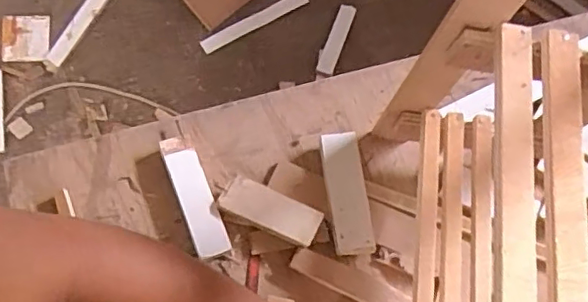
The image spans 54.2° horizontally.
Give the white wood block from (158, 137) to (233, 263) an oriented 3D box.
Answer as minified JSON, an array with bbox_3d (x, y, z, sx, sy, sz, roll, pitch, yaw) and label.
[{"bbox_3d":[-0.118,0.054,0.684,0.039,0.025,0.149,-19,72,-13],"label":"white wood block"}]

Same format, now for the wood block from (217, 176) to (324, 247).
[{"bbox_3d":[-0.028,0.071,0.674,0.117,0.025,0.044,24,69,3],"label":"wood block"}]

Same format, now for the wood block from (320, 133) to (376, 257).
[{"bbox_3d":[0.063,0.046,0.689,0.048,0.024,0.150,-6,70,-8],"label":"wood block"}]

